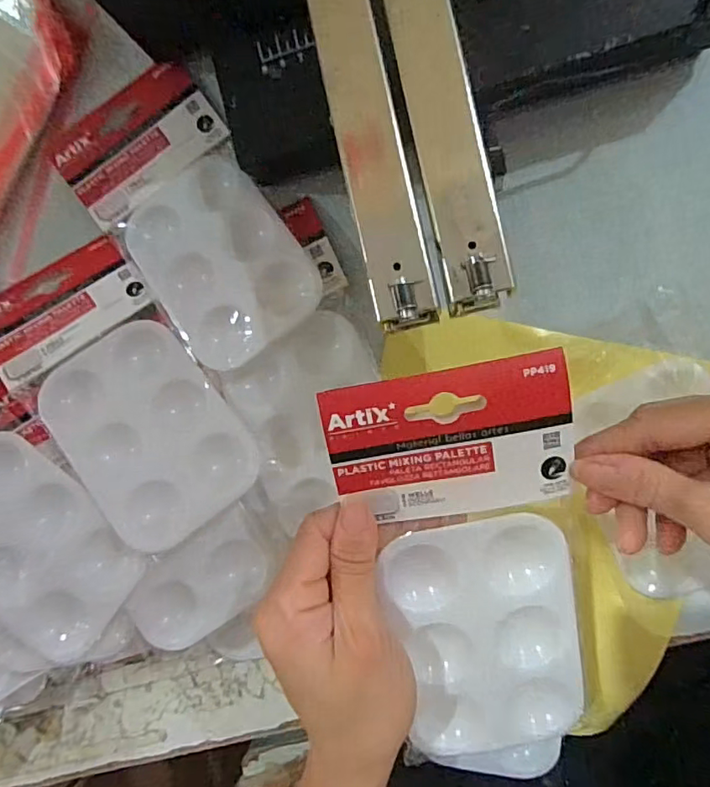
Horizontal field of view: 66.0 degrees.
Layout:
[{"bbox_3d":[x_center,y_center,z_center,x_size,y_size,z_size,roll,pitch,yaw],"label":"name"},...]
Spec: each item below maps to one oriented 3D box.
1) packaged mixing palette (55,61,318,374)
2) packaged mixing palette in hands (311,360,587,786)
[{"bbox_3d":[-0.100,-0.106,0.326,0.094,0.014,0.186,-35,80,2],"label":"packaged mixing palette"},{"bbox_3d":[0.054,0.085,0.244,0.095,0.014,0.198,-11,105,9],"label":"packaged mixing palette in hands"}]

